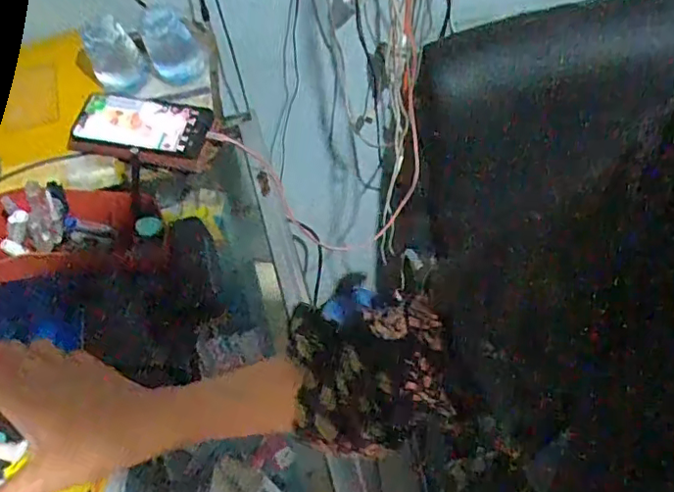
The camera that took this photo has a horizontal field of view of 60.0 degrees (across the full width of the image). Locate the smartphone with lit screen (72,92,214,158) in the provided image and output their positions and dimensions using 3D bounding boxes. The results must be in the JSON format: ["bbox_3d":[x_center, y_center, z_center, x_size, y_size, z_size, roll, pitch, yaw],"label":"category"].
[{"bbox_3d":[-0.236,-0.148,0.704,0.157,0.010,0.078,12,64,7],"label":"smartphone with lit screen"}]

